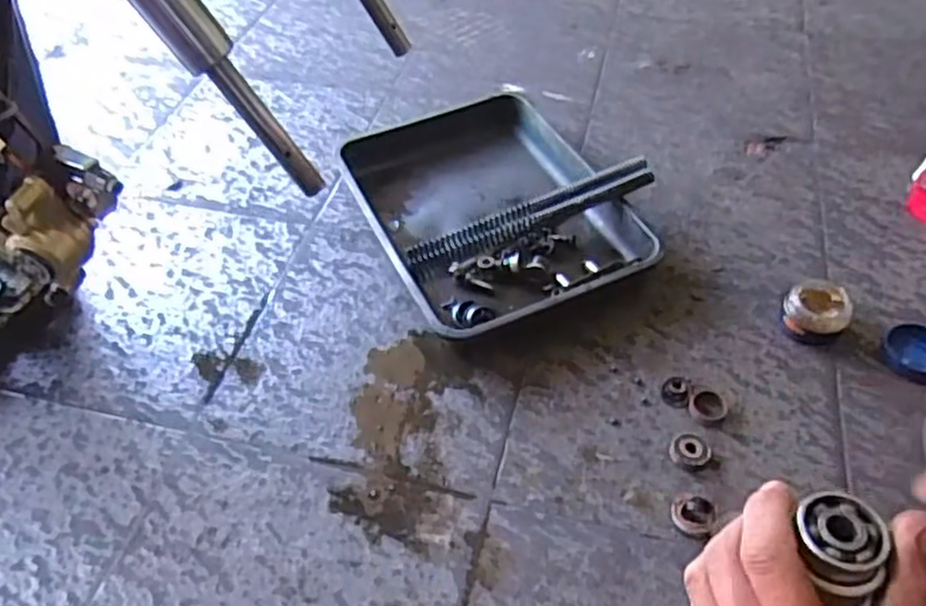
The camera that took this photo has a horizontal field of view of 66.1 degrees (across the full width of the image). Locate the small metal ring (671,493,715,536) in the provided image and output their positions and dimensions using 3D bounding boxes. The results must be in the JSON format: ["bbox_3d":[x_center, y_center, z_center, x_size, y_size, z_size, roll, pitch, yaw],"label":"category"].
[{"bbox_3d":[0.196,0.179,0.605,0.033,0.016,0.036,-1,49,2],"label":"small metal ring"}]

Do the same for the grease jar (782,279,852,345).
[{"bbox_3d":[0.364,0.010,0.737,0.061,0.031,0.071,25,55,22],"label":"grease jar"}]

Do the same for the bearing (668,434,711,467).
[{"bbox_3d":[0.206,0.134,0.647,0.035,0.006,0.033,-1,49,2],"label":"bearing"}]

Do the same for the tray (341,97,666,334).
[{"bbox_3d":[0.044,-0.117,0.840,0.297,0.065,0.345,-20,51,-14],"label":"tray"}]

